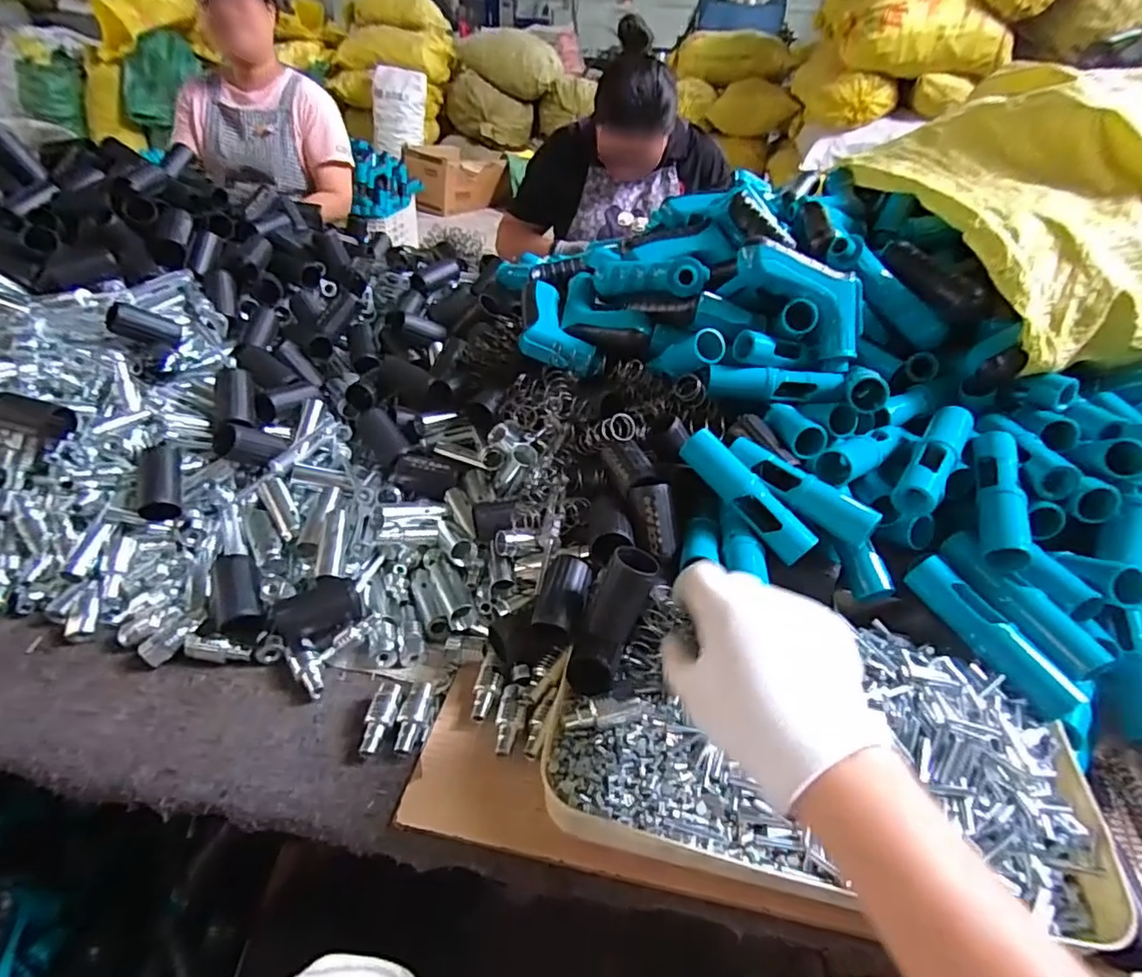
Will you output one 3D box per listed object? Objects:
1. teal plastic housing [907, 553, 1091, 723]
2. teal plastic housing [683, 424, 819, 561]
[{"bbox_3d":[0.289,0.098,0.410,0.025,0.025,0.119,-18,54,-26],"label":"teal plastic housing"},{"bbox_3d":[0.136,0.003,0.454,0.026,0.028,0.120,-27,66,-35],"label":"teal plastic housing"}]

